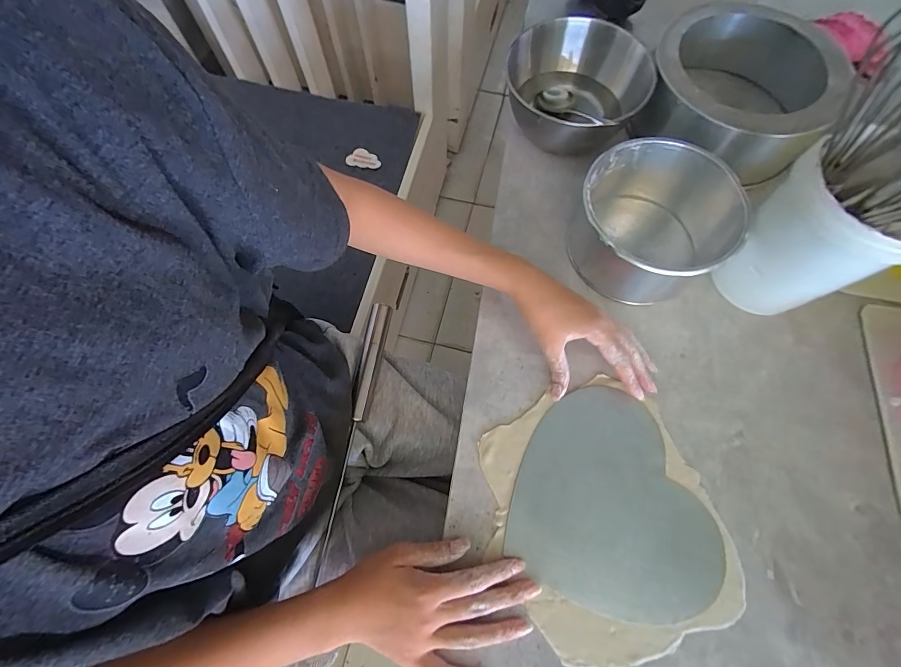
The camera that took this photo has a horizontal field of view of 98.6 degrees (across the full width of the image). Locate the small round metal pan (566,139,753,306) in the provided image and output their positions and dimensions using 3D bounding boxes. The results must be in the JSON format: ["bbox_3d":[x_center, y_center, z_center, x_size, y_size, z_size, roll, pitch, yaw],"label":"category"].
[{"bbox_3d":[0.199,-0.108,0.395,0.140,0.083,0.141,-1,69,1],"label":"small round metal pan"}]

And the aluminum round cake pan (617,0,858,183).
[{"bbox_3d":[0.331,-0.286,0.454,0.171,0.085,0.197,31,73,13],"label":"aluminum round cake pan"}]

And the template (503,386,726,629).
[{"bbox_3d":[0.149,0.145,0.343,0.171,0.004,0.176,17,71,8],"label":"template"}]

